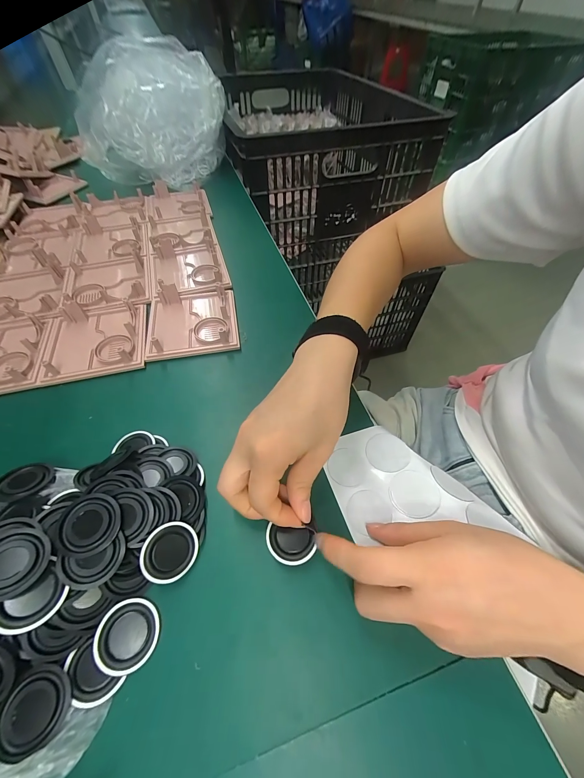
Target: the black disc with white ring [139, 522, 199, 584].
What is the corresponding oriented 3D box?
[{"bbox_3d":[-0.088,0.118,0.210,0.038,0.004,0.037,10,69,-28],"label":"black disc with white ring"}]

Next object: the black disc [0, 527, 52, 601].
[{"bbox_3d":[-0.173,0.106,0.176,0.039,0.007,0.038,17,42,-16],"label":"black disc"}]

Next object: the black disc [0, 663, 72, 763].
[{"bbox_3d":[-0.151,0.186,0.168,0.036,0.005,0.036,0,55,0],"label":"black disc"}]

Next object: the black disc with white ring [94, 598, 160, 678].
[{"bbox_3d":[-0.109,0.163,0.192,0.037,0.004,0.038,0,55,0],"label":"black disc with white ring"}]

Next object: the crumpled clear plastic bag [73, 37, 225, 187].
[{"bbox_3d":[-0.273,-0.526,0.570,0.239,0.176,0.228,15,57,10],"label":"crumpled clear plastic bag"}]

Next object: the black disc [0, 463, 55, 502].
[{"bbox_3d":[-0.215,0.074,0.232,0.037,0.004,0.037,7,30,-4],"label":"black disc"}]

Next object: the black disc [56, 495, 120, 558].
[{"bbox_3d":[-0.137,0.092,0.197,0.035,0.007,0.038,0,55,0],"label":"black disc"}]

